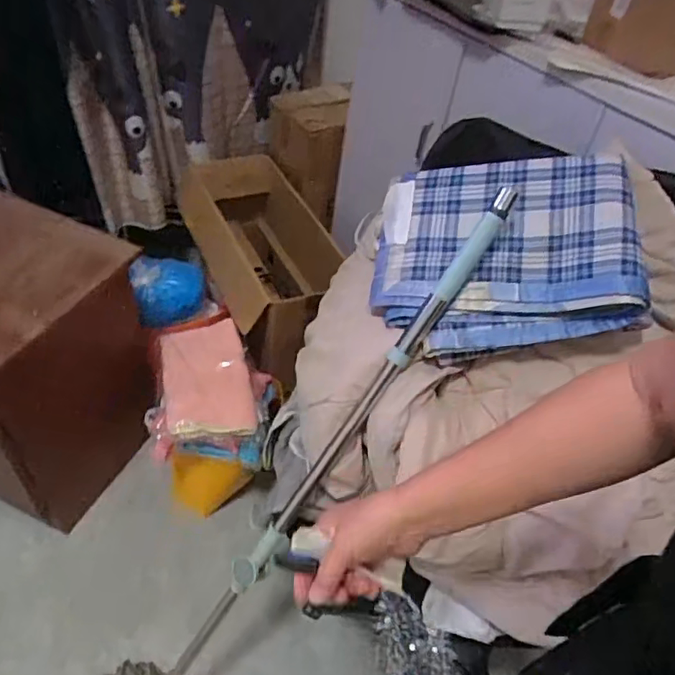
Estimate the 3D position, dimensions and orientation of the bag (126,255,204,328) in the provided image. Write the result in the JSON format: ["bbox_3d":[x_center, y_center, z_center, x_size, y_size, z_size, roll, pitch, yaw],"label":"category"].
[{"bbox_3d":[-0.423,-0.132,1.447,0.189,0.131,0.157,-20,56,-15],"label":"bag"}]

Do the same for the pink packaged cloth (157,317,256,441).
[{"bbox_3d":[-0.300,0.085,1.306,0.188,0.074,0.344,-13,55,-10],"label":"pink packaged cloth"}]

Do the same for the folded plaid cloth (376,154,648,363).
[{"bbox_3d":[0.243,-0.139,0.882,0.383,0.052,0.325,-5,71,19],"label":"folded plaid cloth"}]

